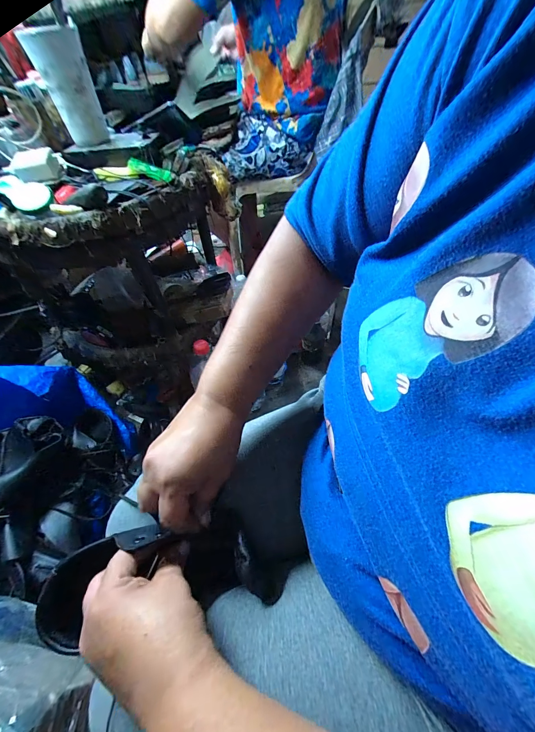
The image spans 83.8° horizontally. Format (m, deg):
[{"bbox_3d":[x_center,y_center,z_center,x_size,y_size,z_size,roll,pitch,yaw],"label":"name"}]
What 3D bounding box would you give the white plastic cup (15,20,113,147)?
[{"bbox_3d":[-0.311,-0.441,0.472,0.075,0.130,0.061,-25,55,-15],"label":"white plastic cup"}]

